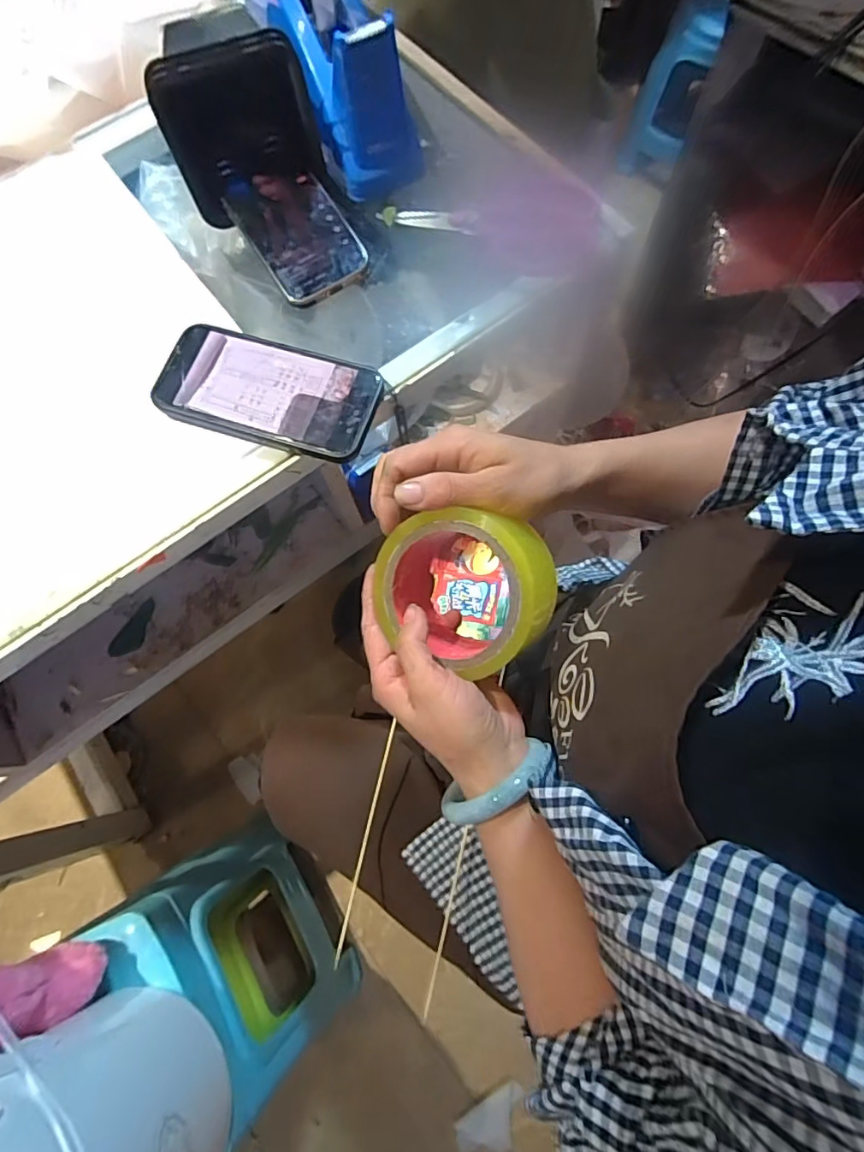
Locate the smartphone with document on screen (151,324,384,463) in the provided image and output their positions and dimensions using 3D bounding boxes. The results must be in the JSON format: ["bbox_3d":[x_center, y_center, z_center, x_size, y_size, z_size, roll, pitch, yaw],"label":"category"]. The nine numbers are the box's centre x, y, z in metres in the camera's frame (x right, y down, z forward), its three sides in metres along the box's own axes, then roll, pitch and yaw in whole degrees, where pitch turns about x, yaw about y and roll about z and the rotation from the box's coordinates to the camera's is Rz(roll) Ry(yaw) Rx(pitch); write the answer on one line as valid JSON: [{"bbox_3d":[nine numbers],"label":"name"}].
[{"bbox_3d":[-0.119,-0.134,0.382,0.159,0.008,0.079,16,74,7],"label":"smartphone with document on screen"}]

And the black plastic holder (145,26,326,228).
[{"bbox_3d":[-0.141,-0.329,0.391,0.105,0.092,0.021,-21,65,-1],"label":"black plastic holder"}]

